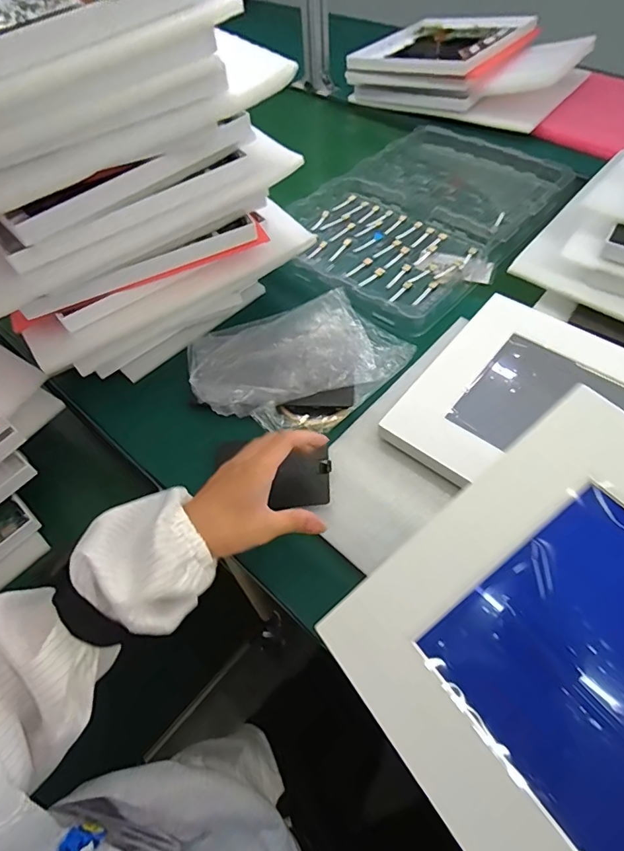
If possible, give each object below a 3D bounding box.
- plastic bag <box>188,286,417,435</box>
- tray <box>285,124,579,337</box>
[{"bbox_3d":[-0.031,-0.091,0.545,0.234,0.047,0.214,-39,62,-21],"label":"plastic bag"},{"bbox_3d":[0.179,-0.340,0.724,0.311,0.033,0.486,36,65,25],"label":"tray"}]

